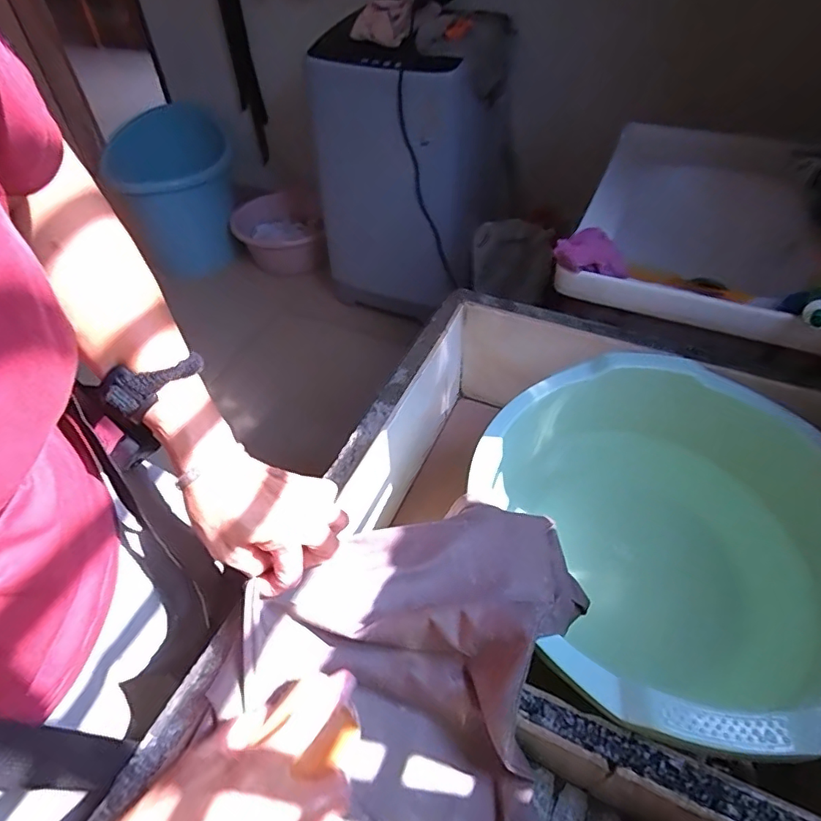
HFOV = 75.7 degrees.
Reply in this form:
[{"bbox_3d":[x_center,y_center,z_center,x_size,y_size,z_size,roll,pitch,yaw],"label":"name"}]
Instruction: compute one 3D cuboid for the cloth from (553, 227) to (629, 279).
[{"bbox_3d":[0.250,-0.218,0.734,0.106,0.044,0.060,0,47,3],"label":"cloth"}]

